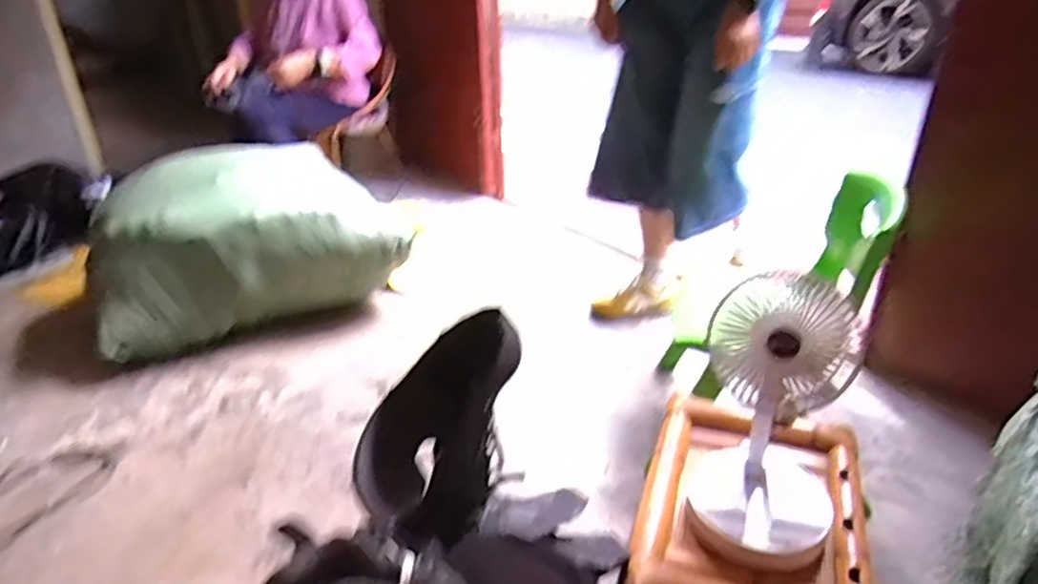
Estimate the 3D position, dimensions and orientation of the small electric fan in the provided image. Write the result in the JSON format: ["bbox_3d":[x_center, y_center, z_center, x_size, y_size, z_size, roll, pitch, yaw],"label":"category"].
[{"bbox_3d":[0.304,0.171,0.775,0.165,0.291,0.214,9,29,19],"label":"small electric fan"}]

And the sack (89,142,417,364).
[{"bbox_3d":[-0.689,-0.145,1.703,0.755,0.376,0.420,-11,29,-18],"label":"sack"}]

